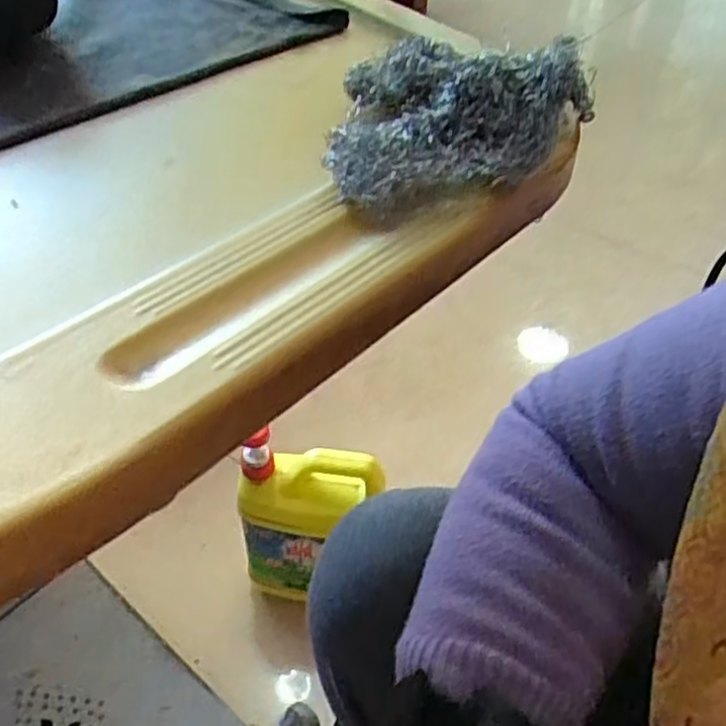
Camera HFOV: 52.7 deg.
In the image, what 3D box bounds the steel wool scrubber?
[{"bbox_3d":[0.028,-0.075,0.218,0.071,0.026,0.073,7,46,4],"label":"steel wool scrubber"}]

